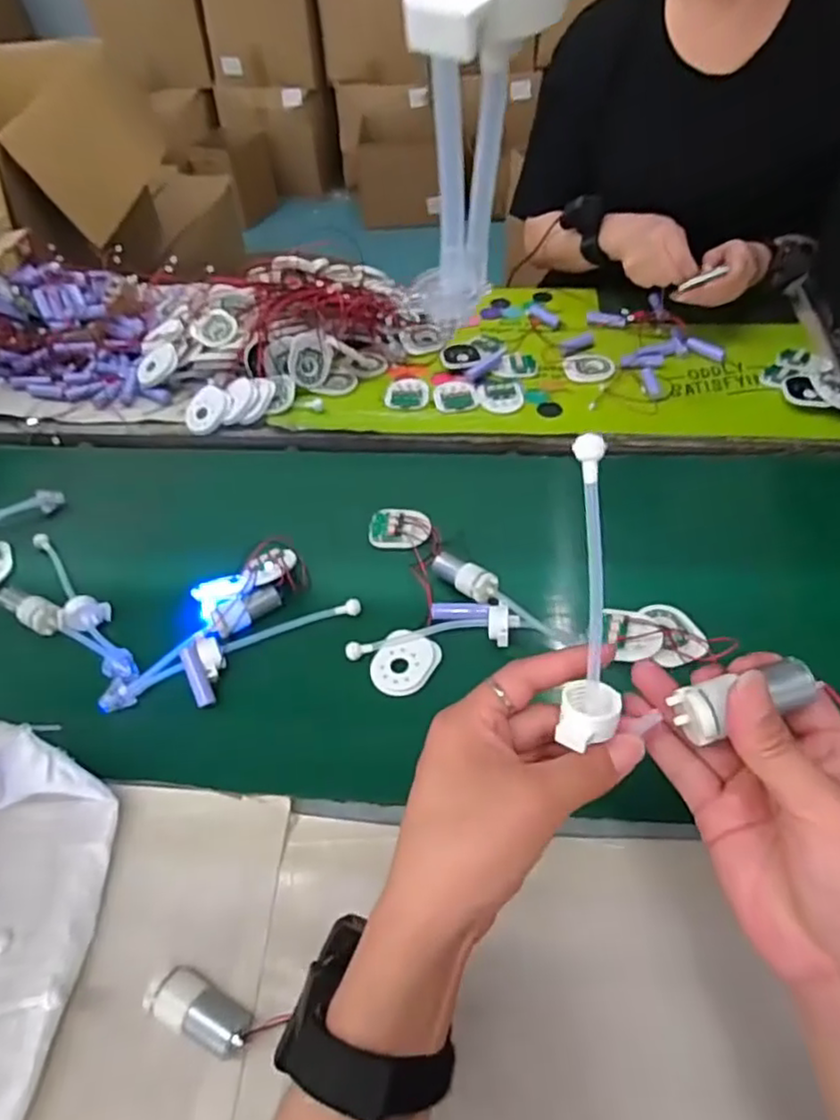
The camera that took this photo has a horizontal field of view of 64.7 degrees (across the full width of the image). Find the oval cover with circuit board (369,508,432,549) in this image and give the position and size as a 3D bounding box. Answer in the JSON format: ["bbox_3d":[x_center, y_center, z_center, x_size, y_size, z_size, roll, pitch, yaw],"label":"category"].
[{"bbox_3d":[-0.019,-0.031,0.635,0.058,0.006,0.048,-2,50,2],"label":"oval cover with circuit board"}]

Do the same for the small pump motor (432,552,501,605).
[{"bbox_3d":[0.039,0.015,0.572,0.067,0.023,0.023,35,60,28],"label":"small pump motor"}]

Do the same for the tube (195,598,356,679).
[{"bbox_3d":[-0.116,0.056,0.554,0.134,0.022,0.031,-26,53,-17],"label":"tube"}]

